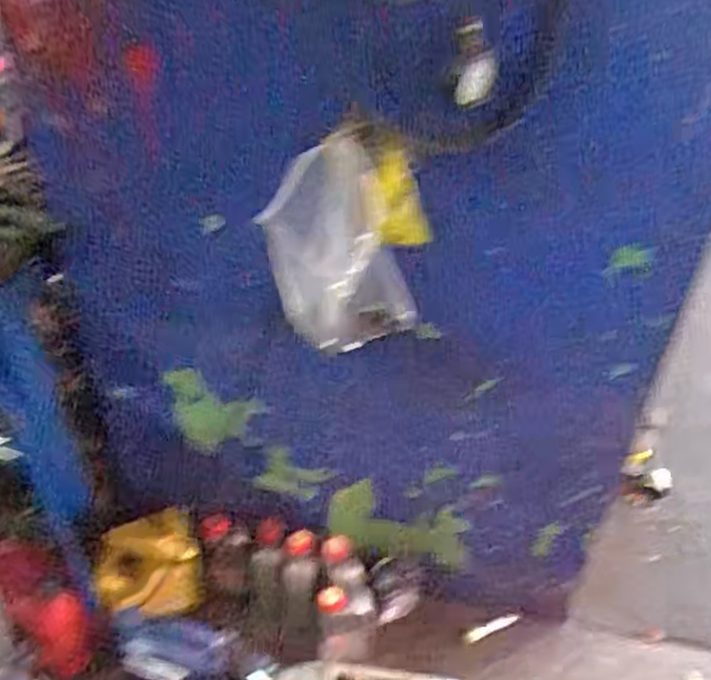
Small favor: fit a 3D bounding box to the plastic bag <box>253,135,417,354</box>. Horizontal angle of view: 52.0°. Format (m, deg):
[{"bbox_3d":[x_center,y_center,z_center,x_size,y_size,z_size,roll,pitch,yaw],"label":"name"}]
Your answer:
[{"bbox_3d":[-0.017,-0.121,0.999,0.194,0.332,0.121,4,41,3],"label":"plastic bag"}]

